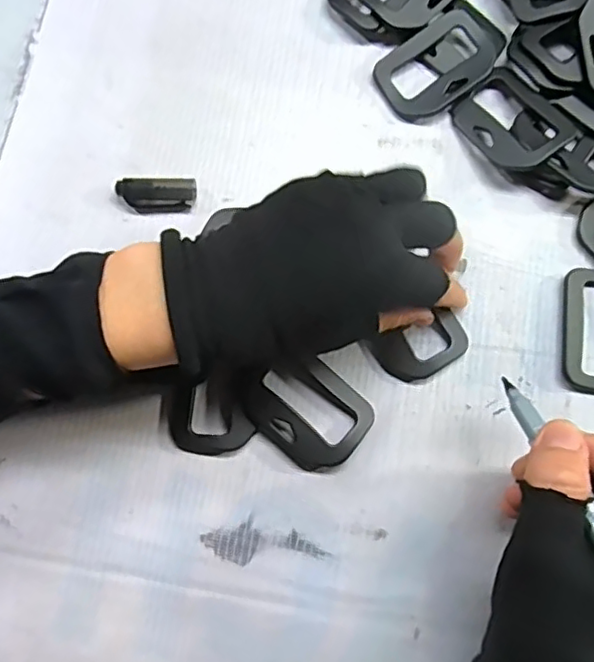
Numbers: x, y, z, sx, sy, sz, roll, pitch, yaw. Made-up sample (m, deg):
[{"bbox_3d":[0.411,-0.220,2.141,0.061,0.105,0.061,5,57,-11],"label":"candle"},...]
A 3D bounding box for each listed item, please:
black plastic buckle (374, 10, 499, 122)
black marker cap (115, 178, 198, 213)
[{"bbox_3d":[0.073,-0.139,0.316,0.060,0.004,0.042,-36,84,5],"label":"black plastic buckle"},{"bbox_3d":[-0.071,-0.069,0.305,0.039,0.010,0.015,-2,80,0],"label":"black marker cap"}]

